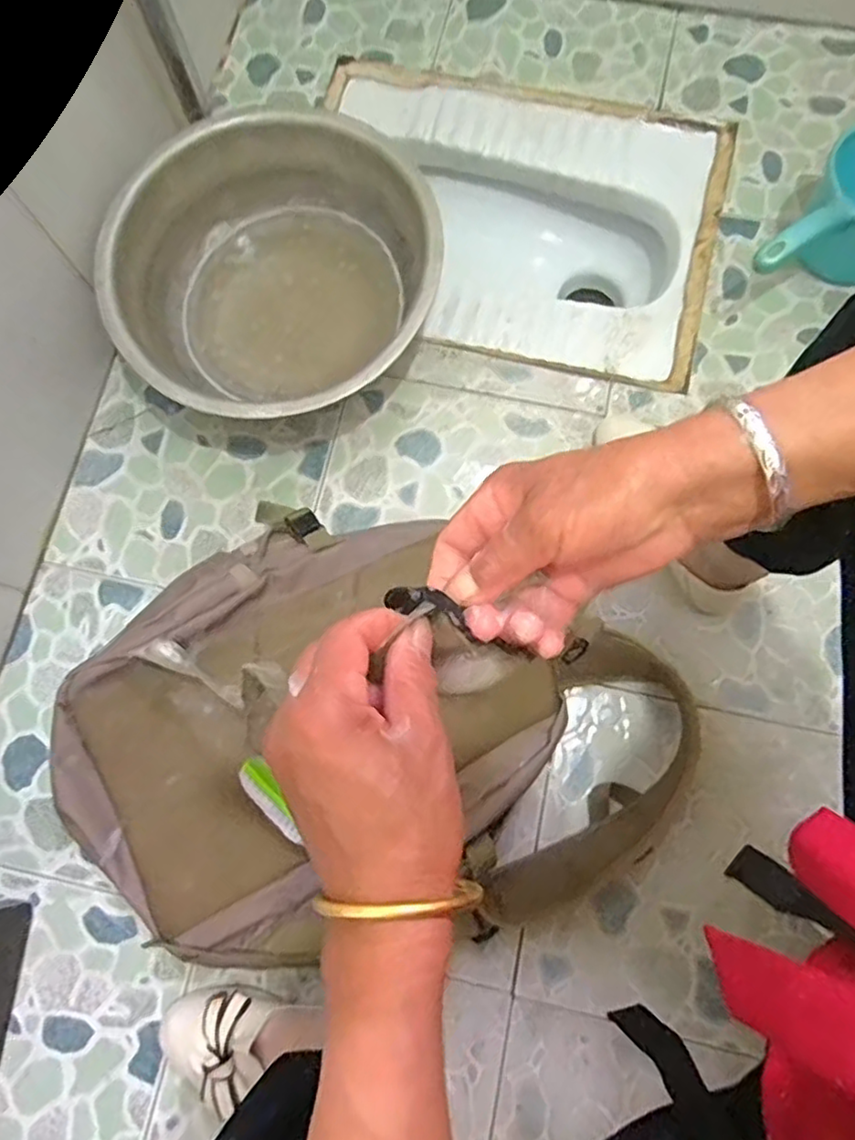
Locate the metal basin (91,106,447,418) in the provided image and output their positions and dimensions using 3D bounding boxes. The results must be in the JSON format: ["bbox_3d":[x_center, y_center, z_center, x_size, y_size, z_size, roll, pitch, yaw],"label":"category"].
[{"bbox_3d":[-0.155,-0.314,0.723,0.328,0.125,0.352,0,76,2],"label":"metal basin"}]

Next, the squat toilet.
[{"bbox_3d":[0.099,-0.430,0.887,0.496,0.150,0.378,13,79,5],"label":"squat toilet"}]

